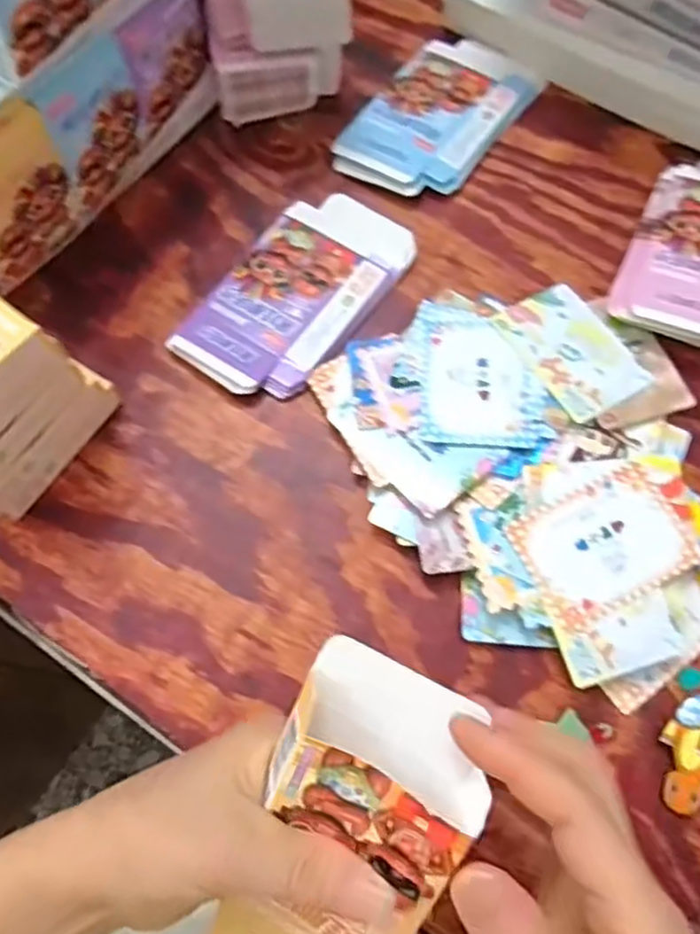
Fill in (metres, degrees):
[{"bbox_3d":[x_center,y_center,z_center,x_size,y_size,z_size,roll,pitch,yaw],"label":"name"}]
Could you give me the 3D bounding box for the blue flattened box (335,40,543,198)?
[{"bbox_3d":[0.062,-0.247,0.498,0.089,0.016,0.148,34,73,12],"label":"blue flattened box"}]

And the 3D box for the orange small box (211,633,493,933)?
[{"bbox_3d":[0.000,0.137,0.259,0.070,0.024,0.154,19,106,9],"label":"orange small box"}]

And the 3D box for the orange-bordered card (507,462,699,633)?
[{"bbox_3d":[0.136,0.040,0.380,0.089,0.004,0.064,-26,72,-10],"label":"orange-bordered card"}]

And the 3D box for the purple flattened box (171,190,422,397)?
[{"bbox_3d":[-0.034,-0.109,0.444,0.086,0.011,0.151,34,73,12],"label":"purple flattened box"}]

